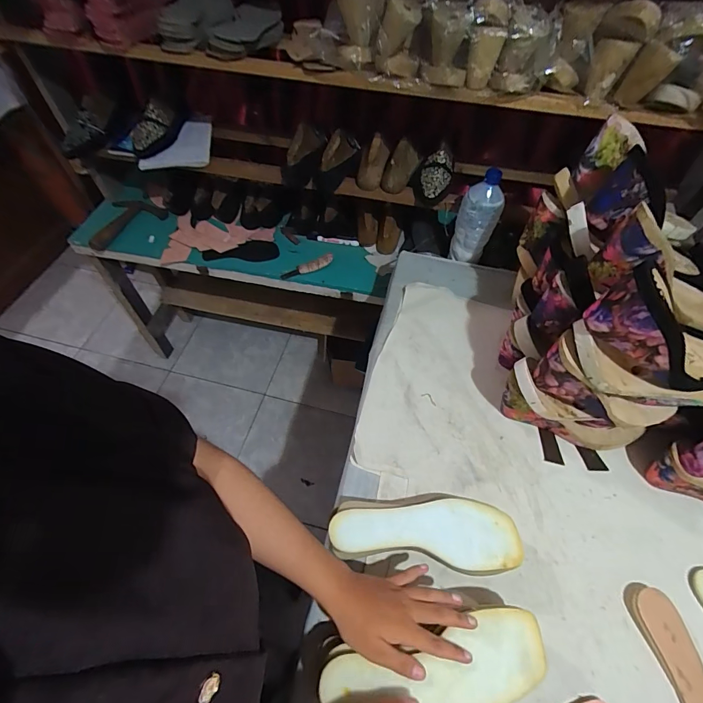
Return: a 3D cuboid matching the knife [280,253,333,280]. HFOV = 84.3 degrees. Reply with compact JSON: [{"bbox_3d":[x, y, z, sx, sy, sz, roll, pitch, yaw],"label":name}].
[{"bbox_3d":[-0.118,-0.228,1.040,0.148,0.020,0.031,-20,59,-15],"label":"knife"}]

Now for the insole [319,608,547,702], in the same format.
[{"bbox_3d":[0.090,0.332,0.404,0.238,0.013,0.079,-5,56,-8],"label":"insole"}]

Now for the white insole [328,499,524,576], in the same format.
[{"bbox_3d":[0.096,0.241,0.510,0.240,0.014,0.084,0,56,-2],"label":"white insole"}]

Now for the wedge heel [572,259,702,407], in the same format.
[{"bbox_3d":[0.360,-0.005,0.480,0.250,0.122,0.087,27,52,-26],"label":"wedge heel"}]

